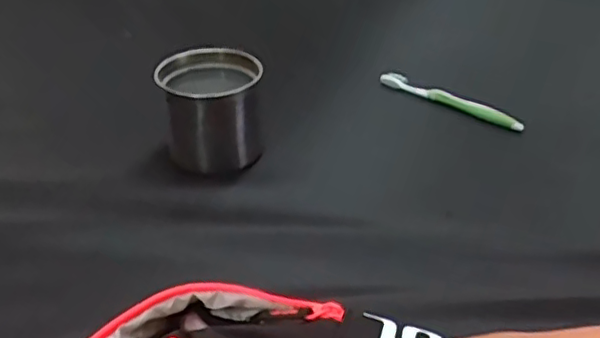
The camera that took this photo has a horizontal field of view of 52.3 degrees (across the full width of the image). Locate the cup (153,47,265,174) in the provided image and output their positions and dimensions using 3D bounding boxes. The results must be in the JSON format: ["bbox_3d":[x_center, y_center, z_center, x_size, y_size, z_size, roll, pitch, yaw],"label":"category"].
[{"bbox_3d":[-0.088,-0.062,0.621,0.094,0.094,0.087,0,34,0],"label":"cup"}]

